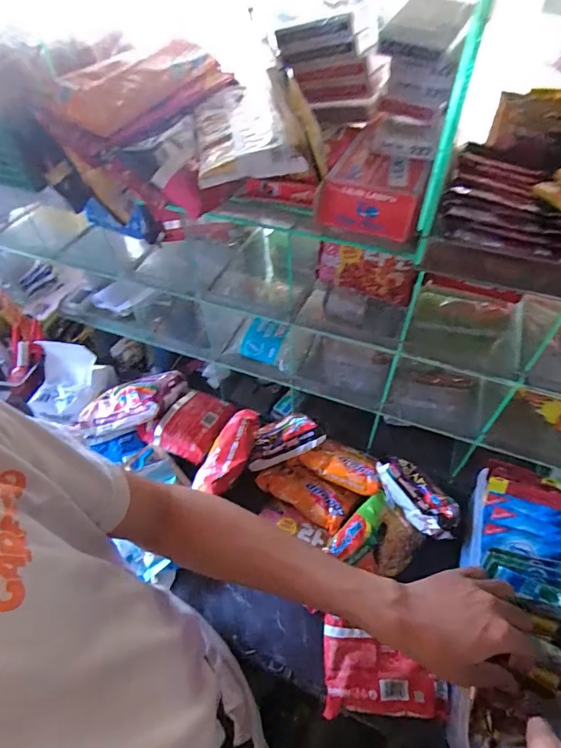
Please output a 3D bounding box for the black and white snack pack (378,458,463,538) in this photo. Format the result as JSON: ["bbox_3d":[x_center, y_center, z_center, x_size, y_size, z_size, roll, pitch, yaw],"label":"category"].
[{"bbox_3d":[0.181,0.161,0.534,0.059,0.034,0.119,-37,59,-25],"label":"black and white snack pack"}]

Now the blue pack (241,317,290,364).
[{"bbox_3d":[-0.028,-0.058,0.637,0.064,0.023,0.071,16,53,14],"label":"blue pack"}]

